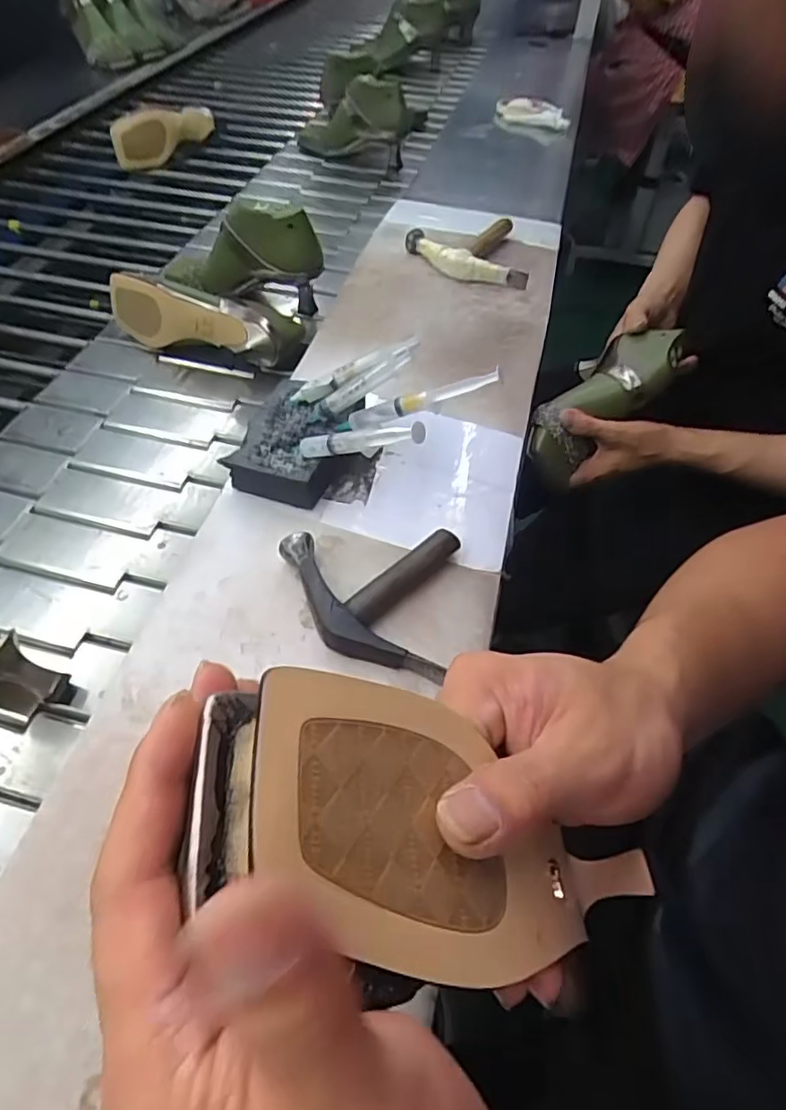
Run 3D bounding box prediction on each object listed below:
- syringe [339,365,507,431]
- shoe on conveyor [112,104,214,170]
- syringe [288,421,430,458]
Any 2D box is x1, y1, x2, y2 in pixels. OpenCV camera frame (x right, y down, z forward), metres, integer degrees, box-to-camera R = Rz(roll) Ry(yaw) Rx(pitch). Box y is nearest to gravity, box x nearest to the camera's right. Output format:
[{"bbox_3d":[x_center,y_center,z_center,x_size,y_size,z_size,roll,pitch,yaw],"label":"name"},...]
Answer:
[{"bbox_3d":[0.018,-0.127,0.500,0.146,0.016,0.015,-11,46,27],"label":"syringe"},{"bbox_3d":[-0.402,-0.747,1.085,0.184,0.083,0.057,-27,57,-21],"label":"shoe on conveyor"},{"bbox_3d":[-0.032,-0.089,0.473,0.141,0.017,0.012,2,43,42],"label":"syringe"}]

